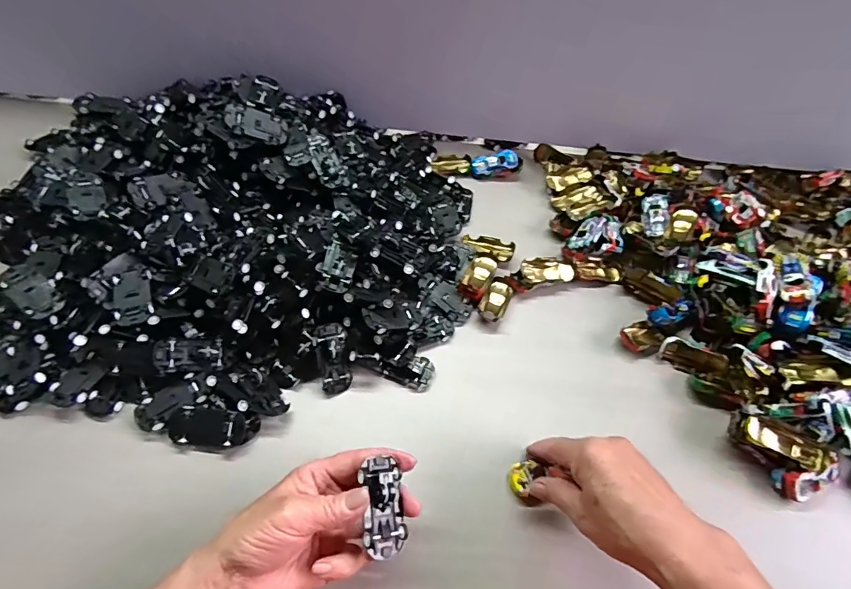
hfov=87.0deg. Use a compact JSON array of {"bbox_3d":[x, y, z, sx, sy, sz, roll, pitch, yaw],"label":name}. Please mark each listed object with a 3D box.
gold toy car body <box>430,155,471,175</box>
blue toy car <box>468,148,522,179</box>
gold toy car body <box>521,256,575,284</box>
[{"bbox_3d":[0.035,-0.181,0.618,0.055,0.011,0.031,-8,56,-10],"label":"gold toy car body"},{"bbox_3d":[0.097,-0.178,0.615,0.070,0.021,0.030,-8,56,-11],"label":"blue toy car"},{"bbox_3d":[0.138,-0.028,0.513,0.061,0.017,0.033,-6,55,-9],"label":"gold toy car body"}]

